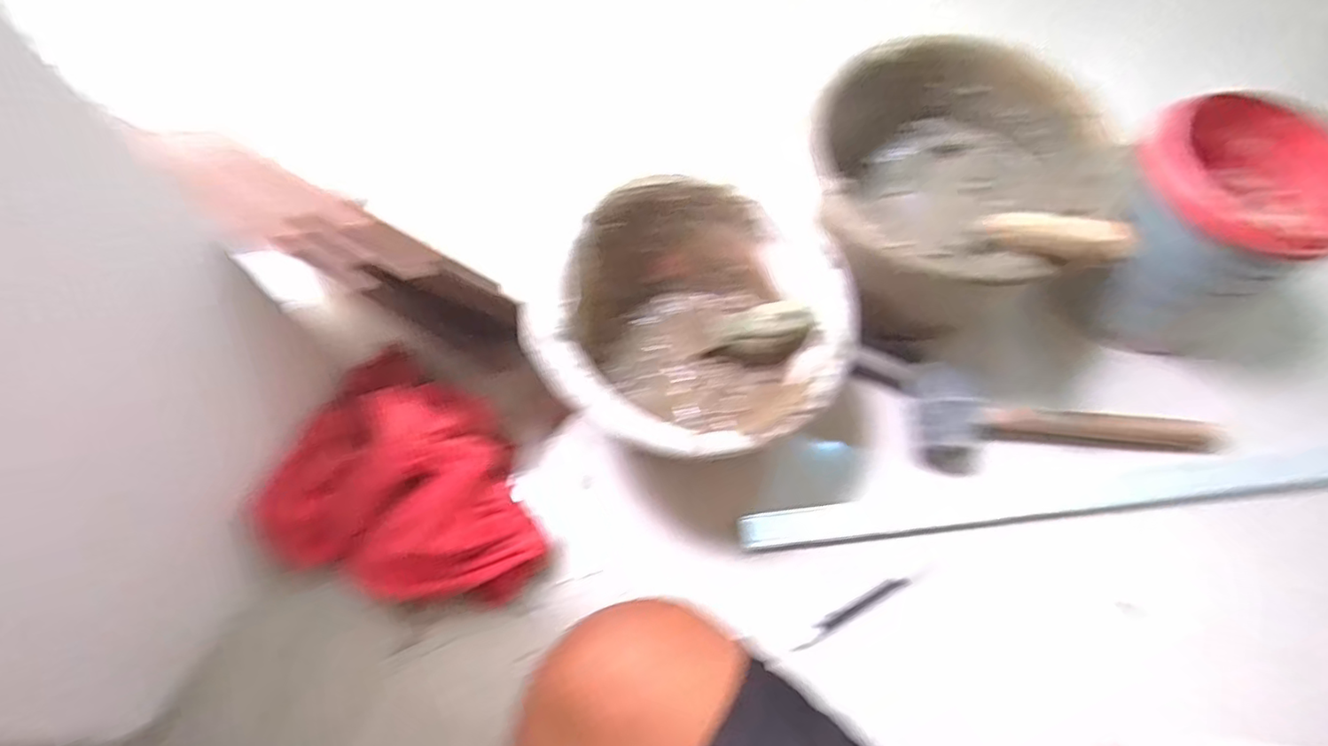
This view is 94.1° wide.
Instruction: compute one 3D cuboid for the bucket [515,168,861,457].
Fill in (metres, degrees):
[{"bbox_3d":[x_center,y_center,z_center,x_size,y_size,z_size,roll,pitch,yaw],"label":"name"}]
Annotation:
[{"bbox_3d":[0.030,-0.028,0.557,0.235,0.156,0.239,1,63,-1],"label":"bucket"}]

